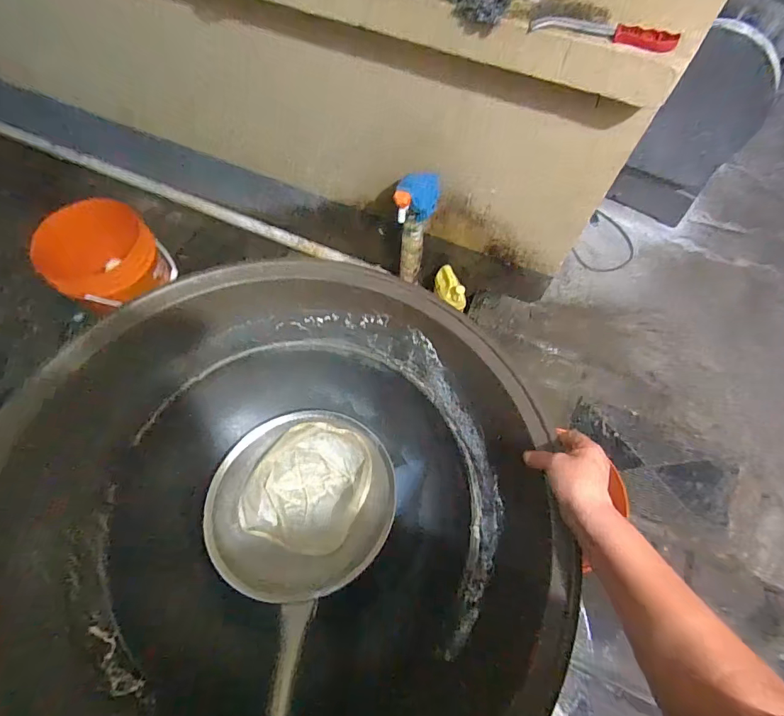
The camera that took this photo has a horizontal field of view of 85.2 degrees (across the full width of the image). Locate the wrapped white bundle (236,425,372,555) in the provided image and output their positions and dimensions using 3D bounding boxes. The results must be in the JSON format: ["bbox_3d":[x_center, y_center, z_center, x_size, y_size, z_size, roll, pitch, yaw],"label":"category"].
[{"bbox_3d":[-0.123,0.191,0.641,0.170,0.061,0.174,0,51,1],"label":"wrapped white bundle"}]

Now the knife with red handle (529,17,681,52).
[{"bbox_3d":[0.344,-0.532,0.698,0.229,0.030,0.026,11,52,10],"label":"knife with red handle"}]

